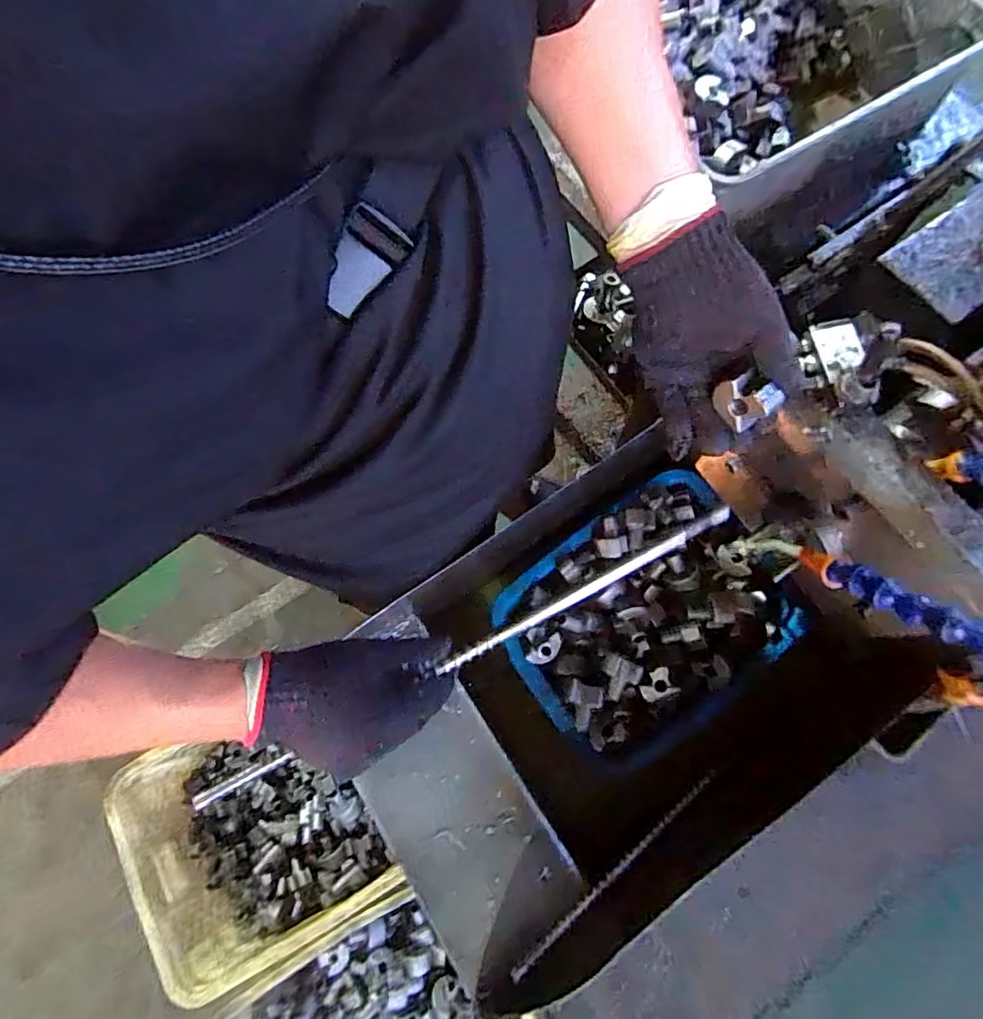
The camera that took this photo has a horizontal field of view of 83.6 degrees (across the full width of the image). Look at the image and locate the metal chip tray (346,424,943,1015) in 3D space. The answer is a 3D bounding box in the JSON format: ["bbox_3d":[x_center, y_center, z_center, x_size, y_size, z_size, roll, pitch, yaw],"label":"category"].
[{"bbox_3d":[0.121,0.201,0.619,0.540,0.150,0.396,-34,74,-6],"label":"metal chip tray"}]

